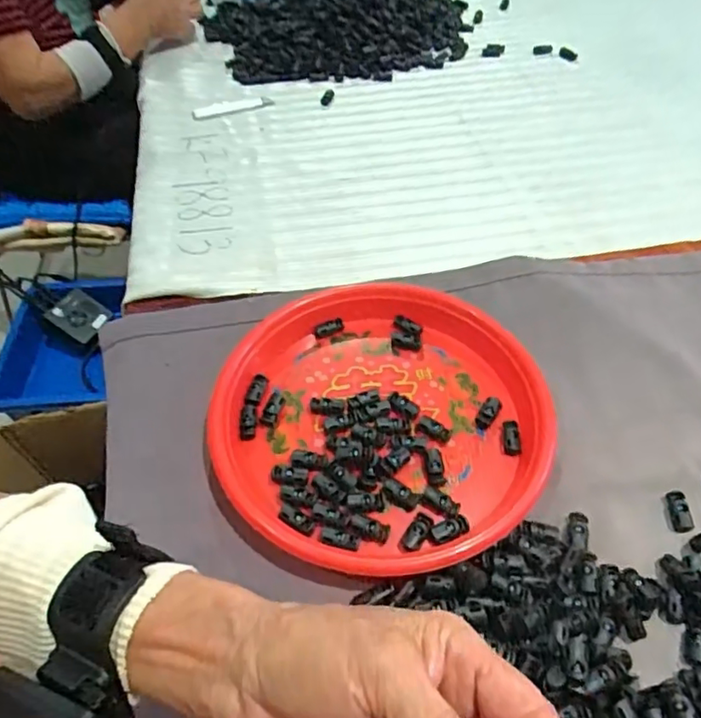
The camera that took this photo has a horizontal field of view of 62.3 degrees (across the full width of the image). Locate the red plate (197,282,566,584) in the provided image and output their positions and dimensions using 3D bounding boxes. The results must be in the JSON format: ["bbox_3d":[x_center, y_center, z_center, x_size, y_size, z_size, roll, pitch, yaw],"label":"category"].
[{"bbox_3d":[0.021,0.041,0.450,0.247,0.029,0.241,-1,50,1],"label":"red plate"}]

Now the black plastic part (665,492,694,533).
[{"bbox_3d":[0.232,0.108,0.408,0.015,0.007,0.028,3,51,4],"label":"black plastic part"}]

